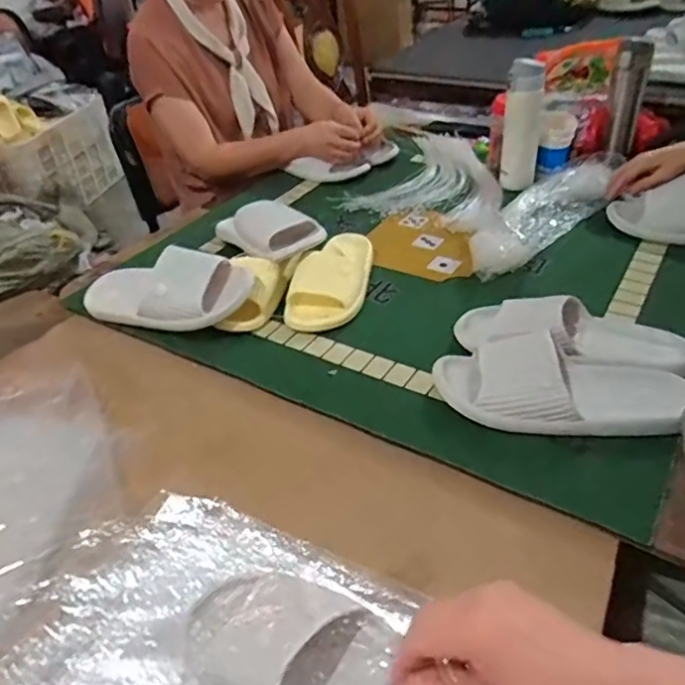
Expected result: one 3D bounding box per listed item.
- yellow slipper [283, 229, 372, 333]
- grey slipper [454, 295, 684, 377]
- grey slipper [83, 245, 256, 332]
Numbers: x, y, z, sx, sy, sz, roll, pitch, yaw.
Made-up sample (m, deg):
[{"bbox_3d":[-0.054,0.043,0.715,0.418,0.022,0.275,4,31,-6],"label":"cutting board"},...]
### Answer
[{"bbox_3d":[-0.013,-0.110,0.894,0.108,0.060,0.237,4,40,12],"label":"yellow slipper"},{"bbox_3d":[0.283,-0.017,0.734,0.270,0.076,0.099,4,40,11],"label":"grey slipper"},{"bbox_3d":[-0.255,-0.075,0.844,0.243,0.102,0.108,11,42,19],"label":"grey slipper"}]

